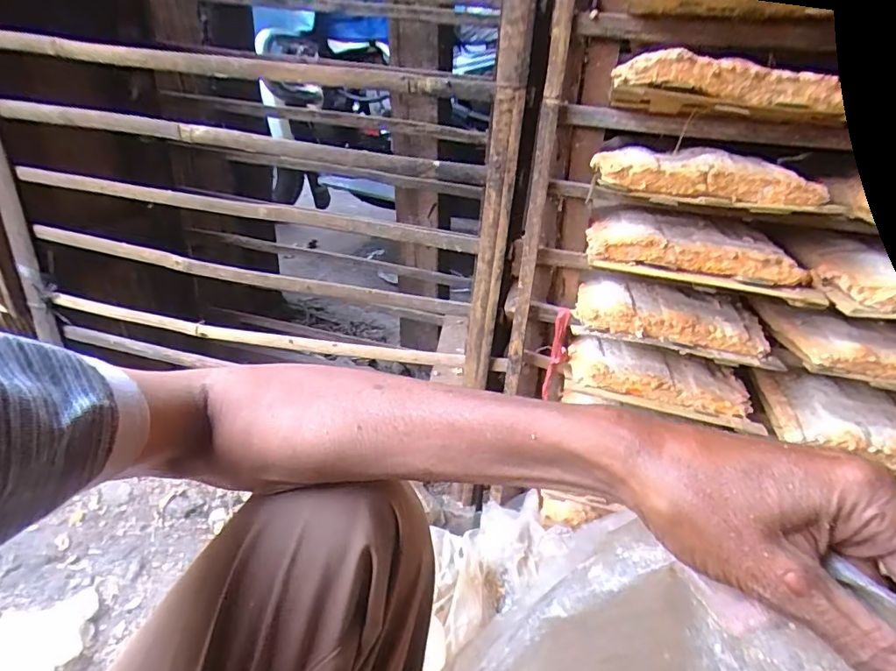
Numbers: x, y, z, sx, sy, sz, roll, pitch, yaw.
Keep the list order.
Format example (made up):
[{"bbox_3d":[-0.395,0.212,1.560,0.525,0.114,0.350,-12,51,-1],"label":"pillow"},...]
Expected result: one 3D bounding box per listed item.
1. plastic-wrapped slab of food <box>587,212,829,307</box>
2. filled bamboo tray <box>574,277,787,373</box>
[{"bbox_3d":[0.287,-0.102,0.595,0.241,0.045,0.149,10,29,15],"label":"plastic-wrapped slab of food"},{"bbox_3d":[0.269,-0.023,0.624,0.223,0.043,0.121,8,28,10],"label":"filled bamboo tray"}]

